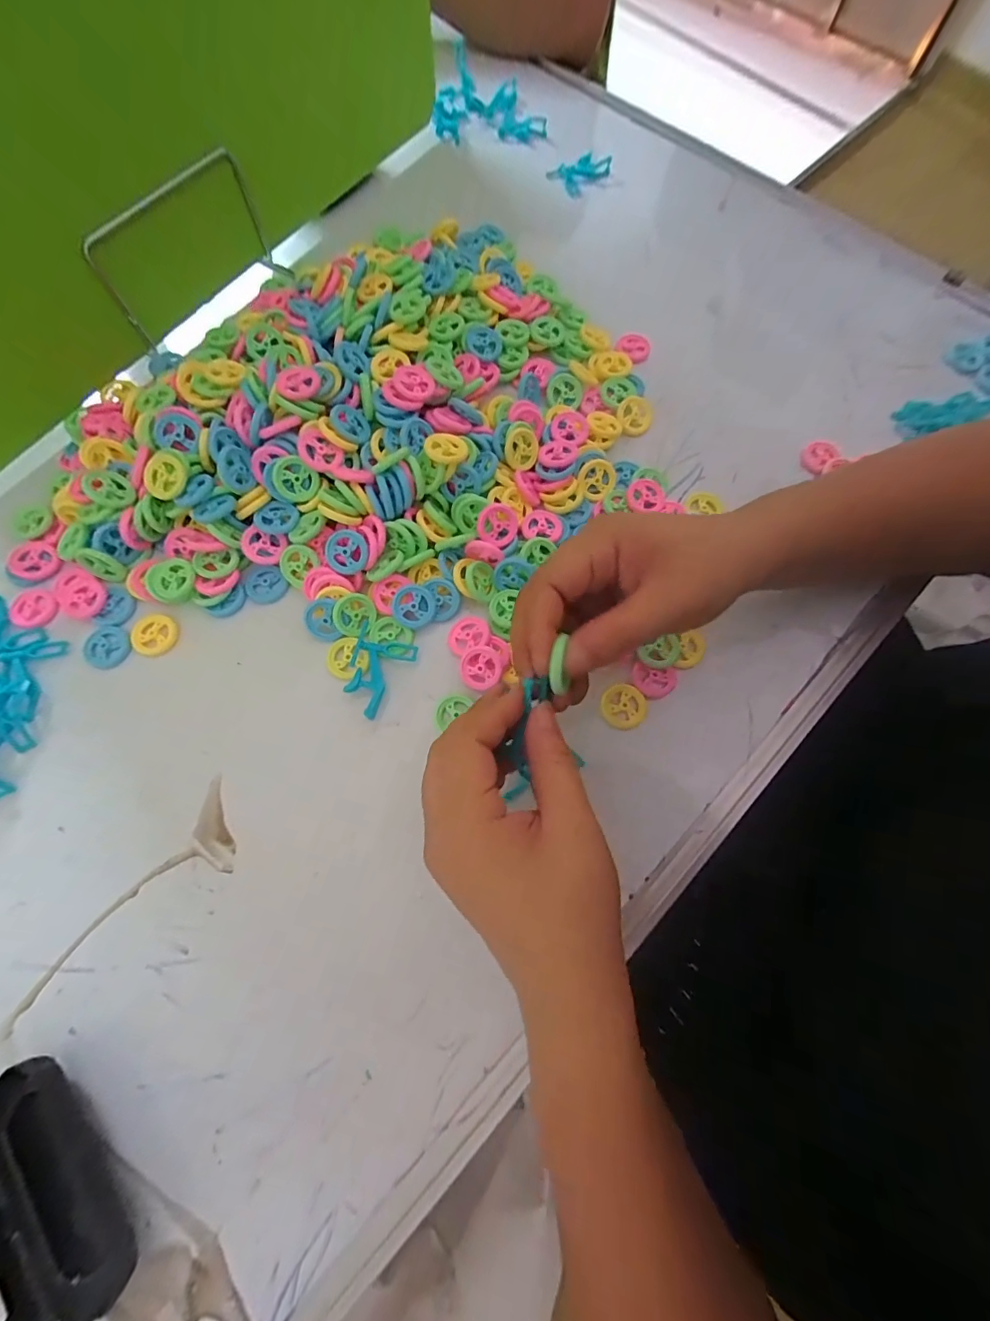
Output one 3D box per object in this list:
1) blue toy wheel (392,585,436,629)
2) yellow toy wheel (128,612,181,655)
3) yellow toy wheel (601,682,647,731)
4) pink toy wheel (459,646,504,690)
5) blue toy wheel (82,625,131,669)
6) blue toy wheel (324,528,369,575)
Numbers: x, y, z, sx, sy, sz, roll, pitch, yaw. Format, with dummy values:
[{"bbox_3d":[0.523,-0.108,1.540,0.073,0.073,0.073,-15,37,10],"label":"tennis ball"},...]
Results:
[{"bbox_3d":[-0.057,-0.037,0.326,0.028,0.008,0.028,-24,102,-8],"label":"blue toy wheel"},{"bbox_3d":[-0.237,-0.018,0.324,0.028,0.004,0.029,19,74,6],"label":"yellow toy wheel"},{"bbox_3d":[0.086,0.030,0.311,0.029,0.004,0.028,0,73,0],"label":"yellow toy wheel"},{"bbox_3d":[-0.009,0.005,0.313,0.029,0.008,0.029,1,95,14],"label":"pink toy wheel"},{"bbox_3d":[-0.268,-0.010,0.322,0.030,0.004,0.029,0,73,0],"label":"blue toy wheel"},{"bbox_3d":[-0.102,-0.075,0.323,0.028,0.005,0.029,17,96,-6],"label":"blue toy wheel"}]

